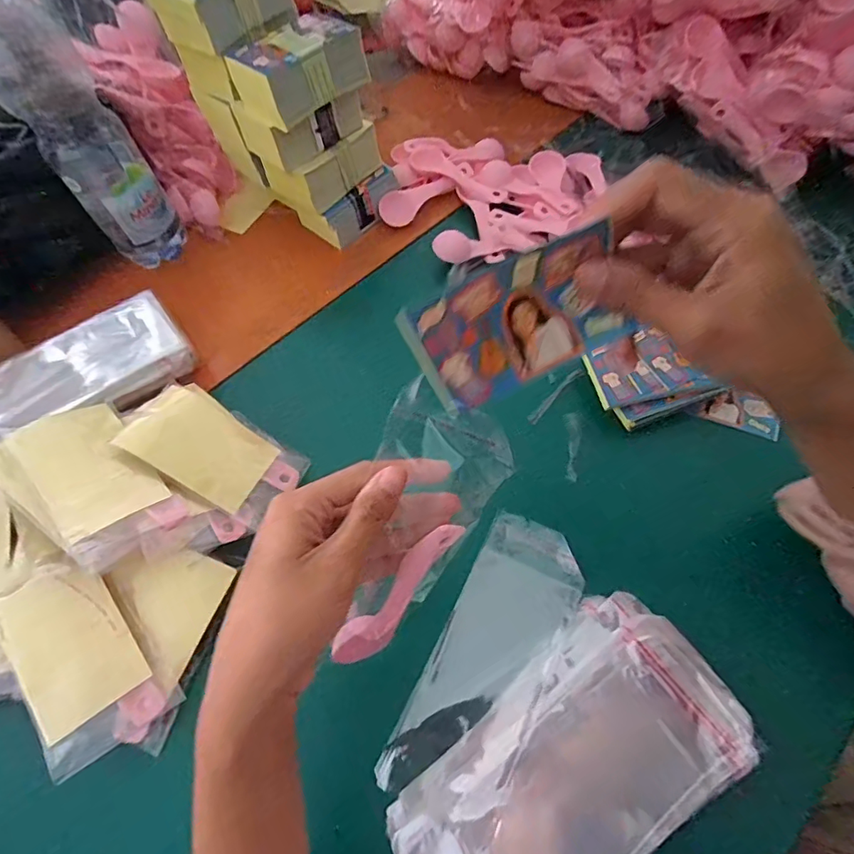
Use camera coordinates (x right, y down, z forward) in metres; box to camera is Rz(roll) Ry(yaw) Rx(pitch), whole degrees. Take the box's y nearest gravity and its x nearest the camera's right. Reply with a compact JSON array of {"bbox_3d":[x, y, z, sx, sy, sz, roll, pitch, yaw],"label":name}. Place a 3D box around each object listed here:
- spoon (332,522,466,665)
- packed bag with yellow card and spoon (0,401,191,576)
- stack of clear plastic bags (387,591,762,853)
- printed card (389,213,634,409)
[{"bbox_3d":[-0.016,0.091,0.264,0.020,0.015,0.101,41,105,21],"label":"spoon"},{"bbox_3d":[-0.215,0.036,0.312,0.071,0.014,0.105,-37,85,-37],"label":"packed bag with yellow card and spoon"},{"bbox_3d":[0.077,0.188,0.269,0.195,0.030,0.100,-34,66,-16],"label":"stack of clear plastic bags"},{"bbox_3d":[0.039,-0.045,0.214,0.089,0.055,0.008,-26,31,7],"label":"printed card"}]

